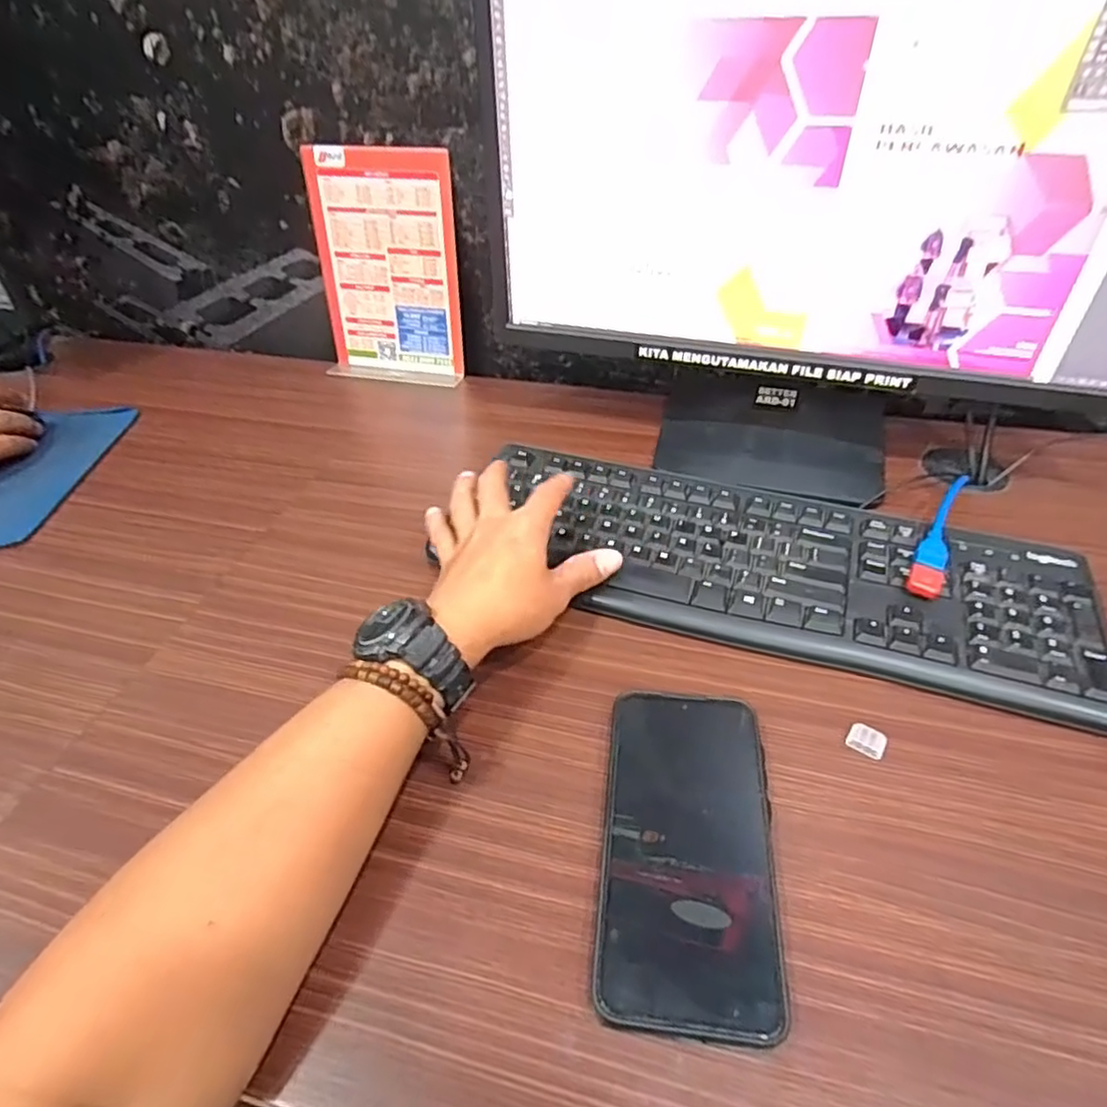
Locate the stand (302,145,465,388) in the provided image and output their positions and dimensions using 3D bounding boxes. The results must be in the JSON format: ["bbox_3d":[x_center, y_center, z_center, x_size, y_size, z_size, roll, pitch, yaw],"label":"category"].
[{"bbox_3d":[-0.170,-0.283,0.659,0.147,0.207,0.055,5,44,8],"label":"stand"}]

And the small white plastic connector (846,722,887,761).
[{"bbox_3d":[0.174,0.103,0.359,0.019,0.006,0.016,26,50,27],"label":"small white plastic connector"}]

